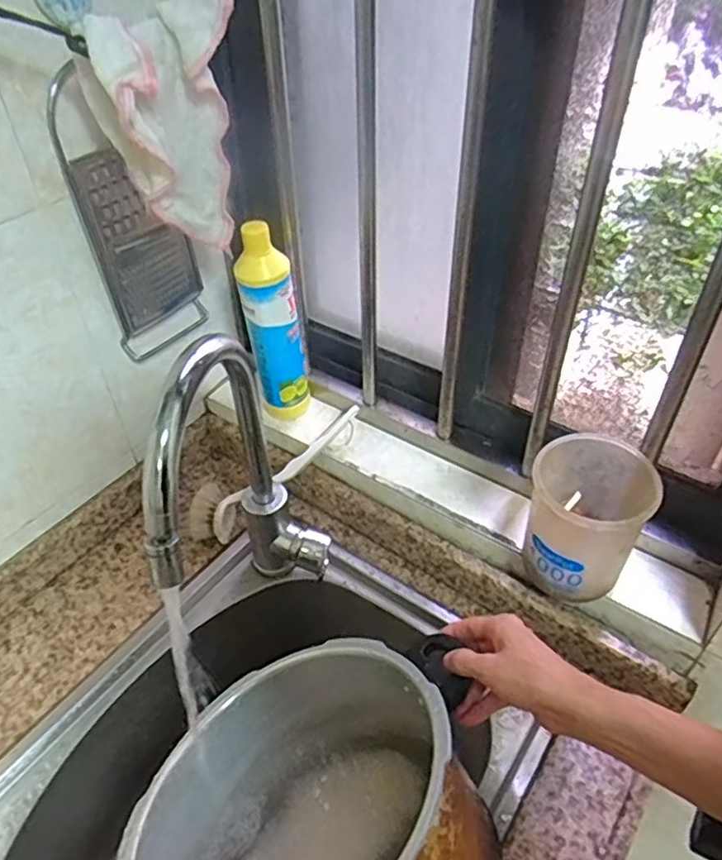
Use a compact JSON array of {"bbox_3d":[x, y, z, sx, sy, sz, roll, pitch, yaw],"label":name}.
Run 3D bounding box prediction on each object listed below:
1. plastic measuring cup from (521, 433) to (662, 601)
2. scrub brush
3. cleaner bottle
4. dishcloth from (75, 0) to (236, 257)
[{"bbox_3d":[0.201,0.081,0.569,0.090,0.124,0.100,15,45,17],"label":"plastic measuring cup"},{"bbox_3d":[-0.100,0.045,0.734,0.230,0.051,0.043,-36,49,-3],"label":"scrub brush"},{"bbox_3d":[-0.095,-0.111,0.706,0.058,0.239,0.050,-1,42,1],"label":"cleaner bottle"},{"bbox_3d":[-0.148,-0.245,0.526,0.122,0.195,0.061,-25,47,-24],"label":"dishcloth"}]

